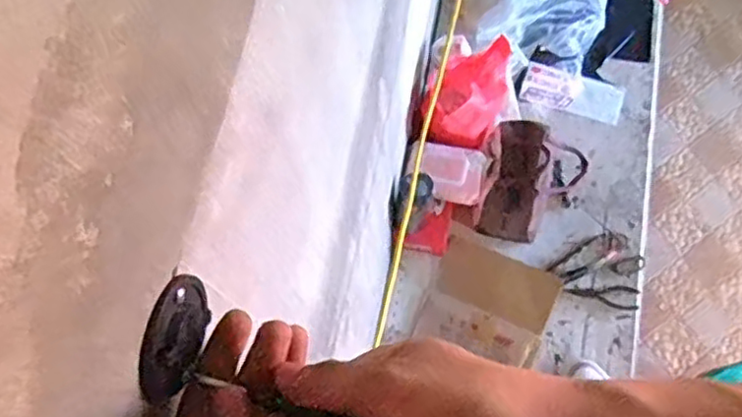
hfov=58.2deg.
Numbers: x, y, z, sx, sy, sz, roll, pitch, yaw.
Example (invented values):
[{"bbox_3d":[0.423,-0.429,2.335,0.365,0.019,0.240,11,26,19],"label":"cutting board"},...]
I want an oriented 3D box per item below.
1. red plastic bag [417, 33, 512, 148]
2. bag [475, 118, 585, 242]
[{"bbox_3d":[0.183,-0.224,1.246,0.141,0.078,0.204,17,74,9],"label":"red plastic bag"},{"bbox_3d":[0.314,-0.045,1.302,0.180,0.151,0.213,13,73,8],"label":"bag"}]

